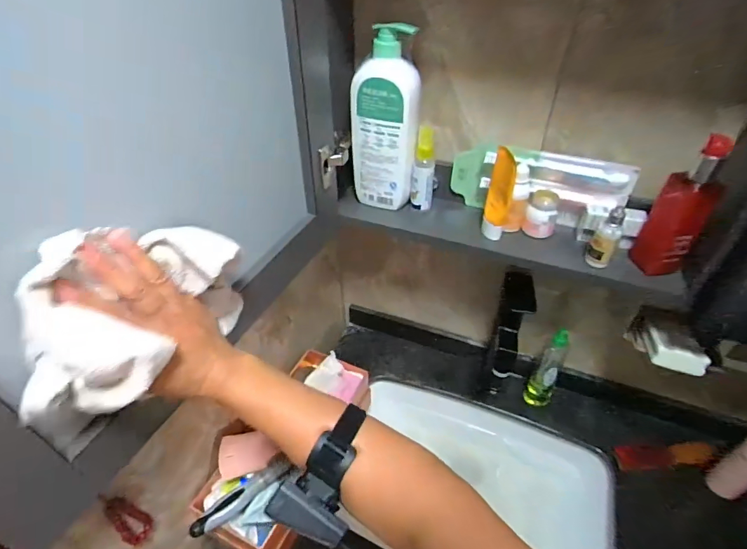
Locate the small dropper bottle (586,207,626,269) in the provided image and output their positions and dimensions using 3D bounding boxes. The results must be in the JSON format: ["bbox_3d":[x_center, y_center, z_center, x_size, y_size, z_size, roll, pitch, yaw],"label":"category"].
[{"bbox_3d":[0.296,-0.046,0.537,0.030,0.079,0.034,22,46,22],"label":"small dropper bottle"}]

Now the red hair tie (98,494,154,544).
[{"bbox_3d":[-0.279,0.276,0.477,0.008,0.119,0.031,15,44,17],"label":"red hair tie"}]

